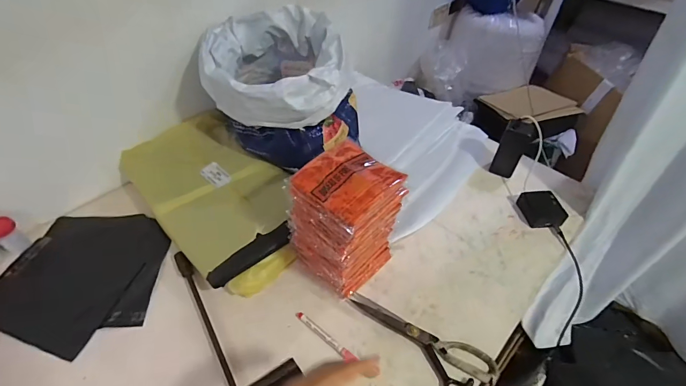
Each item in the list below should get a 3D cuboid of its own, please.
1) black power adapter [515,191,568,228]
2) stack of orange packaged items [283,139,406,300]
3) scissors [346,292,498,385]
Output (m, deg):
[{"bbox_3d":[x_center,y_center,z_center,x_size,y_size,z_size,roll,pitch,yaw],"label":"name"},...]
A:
[{"bbox_3d":[0.427,0.036,0.750,0.078,0.029,0.081,-2,46,-3],"label":"black power adapter"},{"bbox_3d":[0.003,0.052,0.593,0.134,0.229,0.128,-35,56,-30],"label":"stack of orange packaged items"},{"bbox_3d":[0.128,0.230,0.574,0.094,0.018,0.245,-33,55,-28],"label":"scissors"}]

